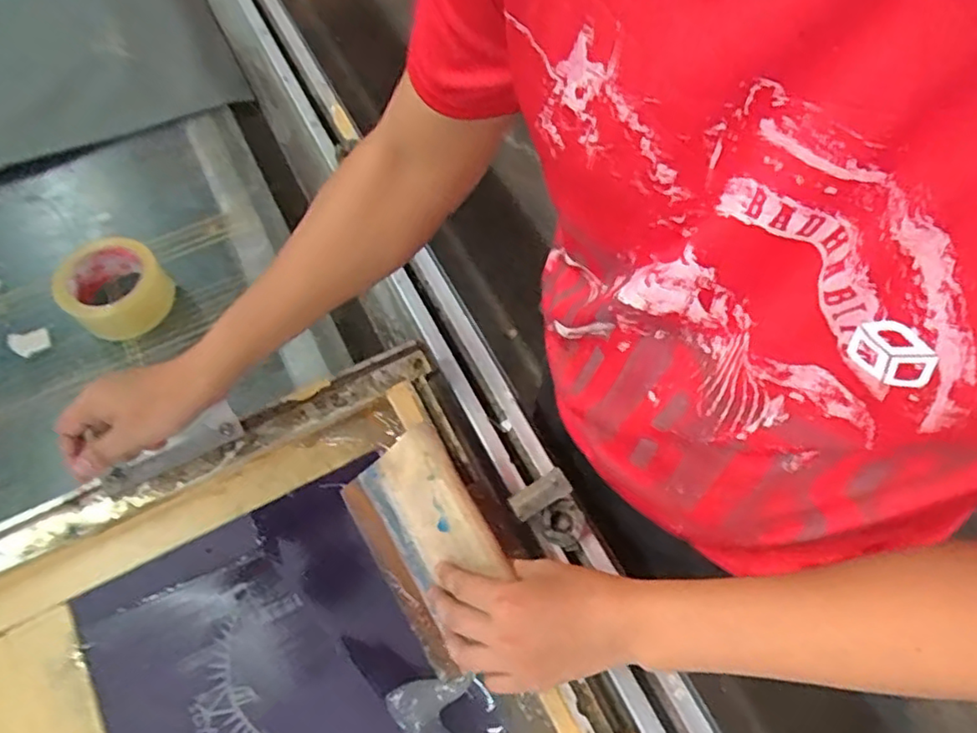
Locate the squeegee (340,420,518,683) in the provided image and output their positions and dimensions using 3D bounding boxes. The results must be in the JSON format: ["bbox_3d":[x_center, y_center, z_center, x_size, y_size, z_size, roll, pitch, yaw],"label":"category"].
[{"bbox_3d":[-0.052,0.138,0.518,0.027,0.133,0.146,-12,57,-52],"label":"squeegee"}]

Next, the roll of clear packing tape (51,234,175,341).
[{"bbox_3d":[-0.407,-0.089,0.680,0.102,0.054,0.107,-38,69,-18],"label":"roll of clear packing tape"}]

